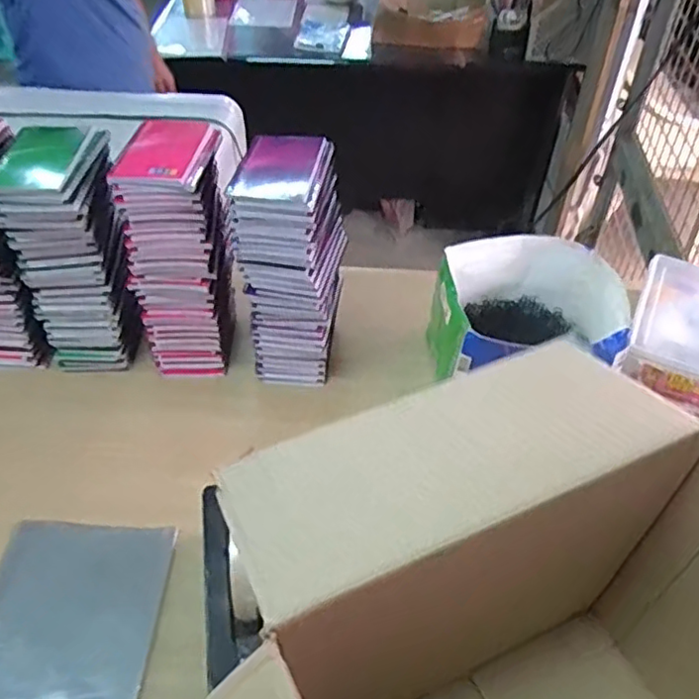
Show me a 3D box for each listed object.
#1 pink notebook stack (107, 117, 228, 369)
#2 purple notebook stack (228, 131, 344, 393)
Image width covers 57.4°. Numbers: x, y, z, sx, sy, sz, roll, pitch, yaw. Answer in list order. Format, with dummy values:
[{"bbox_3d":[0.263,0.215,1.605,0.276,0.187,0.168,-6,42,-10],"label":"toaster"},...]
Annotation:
[{"bbox_3d":[-0.224,-0.132,0.858,0.115,0.302,0.173,-3,44,-4],"label":"pink notebook stack"},{"bbox_3d":[-0.073,-0.100,0.803,0.109,0.307,0.134,8,45,7],"label":"purple notebook stack"}]

